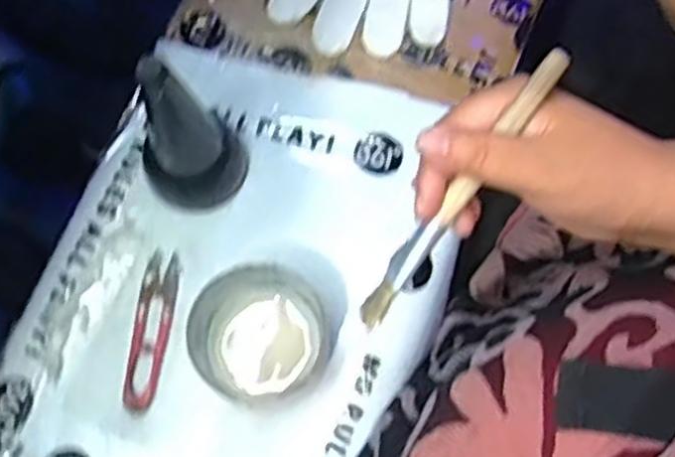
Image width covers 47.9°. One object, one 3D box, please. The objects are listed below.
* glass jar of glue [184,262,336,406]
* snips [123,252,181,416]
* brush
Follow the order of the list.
[{"bbox_3d":[-0.047,0.067,0.470,0.079,0.054,0.079,0,72,0],"label":"glass jar of glue"},{"bbox_3d":[-0.120,0.065,0.492,0.023,0.005,0.102,5,73,2],"label":"snips"},{"bbox_3d":[0.057,-0.016,0.357,0.013,0.013,0.156,39,105,11],"label":"brush"}]

